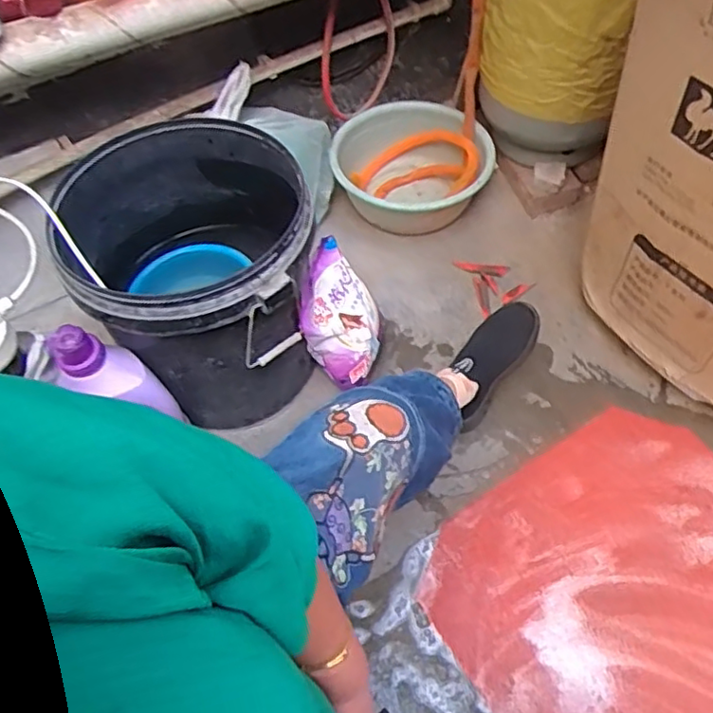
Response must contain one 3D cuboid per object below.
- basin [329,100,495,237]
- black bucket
[{"bbox_3d":[0.121,-0.399,1.379,0.314,0.140,0.314,-2,56,2],"label":"basin"},{"bbox_3d":[-0.235,-0.110,1.016,0.331,0.345,0.341,-2,55,3],"label":"black bucket"}]

